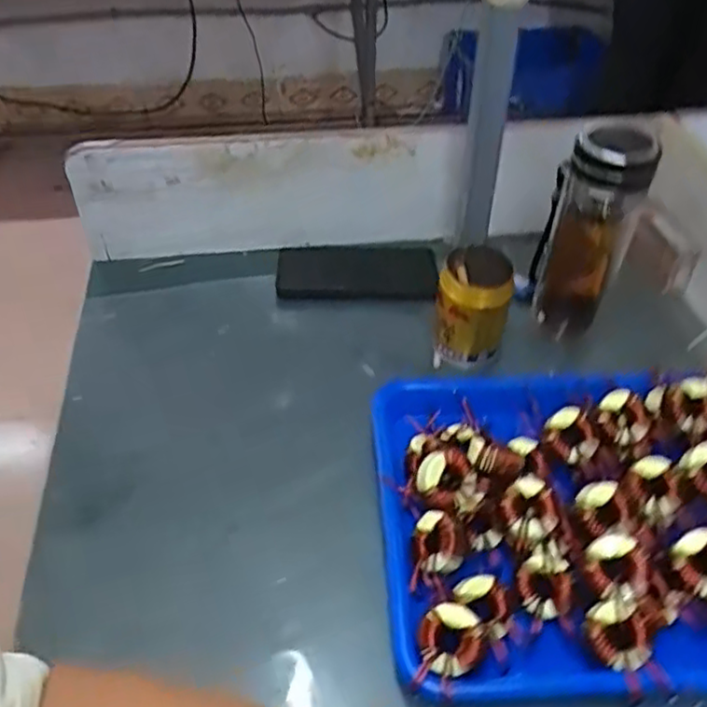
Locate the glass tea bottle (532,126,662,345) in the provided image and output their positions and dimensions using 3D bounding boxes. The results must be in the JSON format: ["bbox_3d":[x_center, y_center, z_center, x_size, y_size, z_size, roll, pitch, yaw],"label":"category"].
[{"bbox_3d":[0.199,-0.096,0.600,0.069,0.191,0.054,14,45,13],"label":"glass tea bottle"}]

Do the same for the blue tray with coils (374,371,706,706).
[{"bbox_3d":[0.182,0.107,0.485,0.324,0.058,0.253,-2,43,-3],"label":"blue tray with coils"}]

